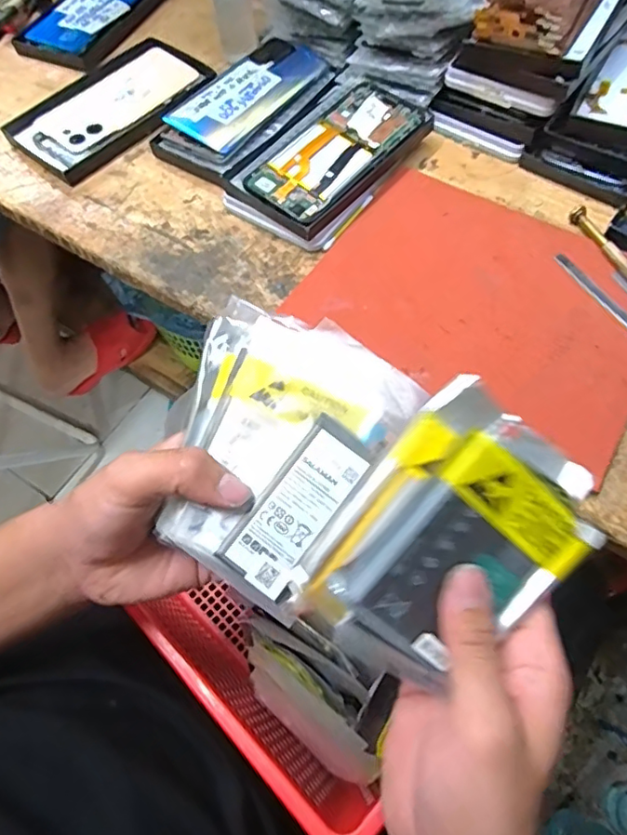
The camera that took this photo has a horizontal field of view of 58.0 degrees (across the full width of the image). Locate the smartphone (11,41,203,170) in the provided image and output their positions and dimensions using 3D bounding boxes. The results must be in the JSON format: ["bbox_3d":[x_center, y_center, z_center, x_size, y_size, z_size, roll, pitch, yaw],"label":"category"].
[{"bbox_3d":[-0.198,-0.310,0.557,0.074,0.011,0.181,39,74,18],"label":"smartphone"}]

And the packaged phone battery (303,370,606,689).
[{"bbox_3d":[0.064,0.058,0.257,0.093,0.020,0.128,39,91,1],"label":"packaged phone battery"}]

